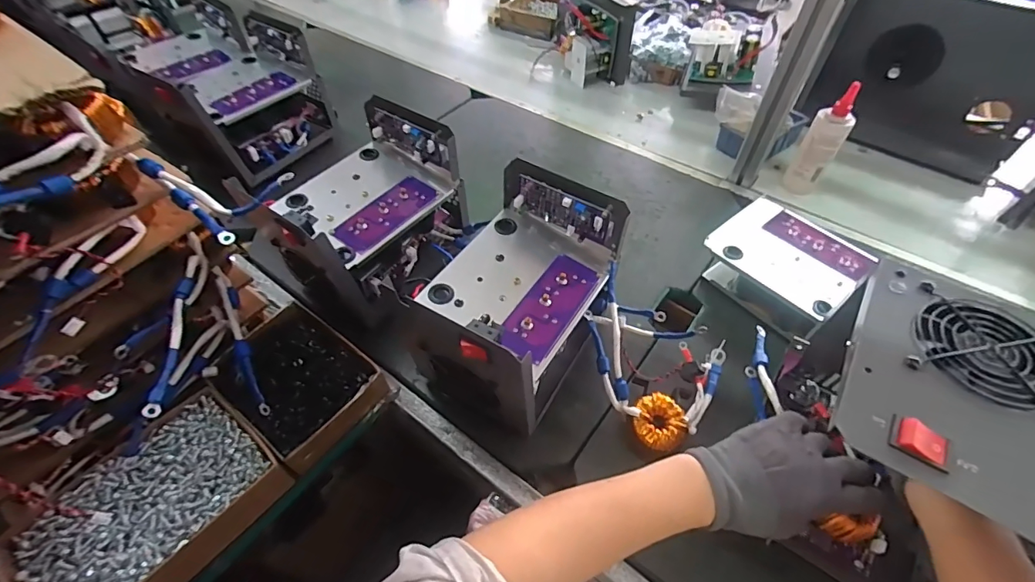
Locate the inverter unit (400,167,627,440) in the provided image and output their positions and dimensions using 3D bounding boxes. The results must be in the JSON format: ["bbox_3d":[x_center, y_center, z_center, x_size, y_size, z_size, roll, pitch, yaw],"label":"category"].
[{"bbox_3d":[0.002,0.012,0.515,0.153,0.184,0.231,26,57,20],"label":"inverter unit"}]

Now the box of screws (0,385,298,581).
[{"bbox_3d":[-0.360,0.219,0.448,0.141,0.047,0.217,33,59,24],"label":"box of screws"}]

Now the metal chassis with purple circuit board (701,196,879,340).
[{"bbox_3d":[0.354,-0.031,0.619,0.138,0.077,0.166,-33,58,-22],"label":"metal chassis with purple circuit board"}]

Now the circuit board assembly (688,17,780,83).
[{"bbox_3d":[0.417,-0.488,0.922,0.134,0.089,0.110,16,54,13],"label":"circuit board assembly"}]

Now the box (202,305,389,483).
[{"bbox_3d":[-0.260,0.102,0.538,0.177,0.043,0.132,31,59,23],"label":"box"}]

